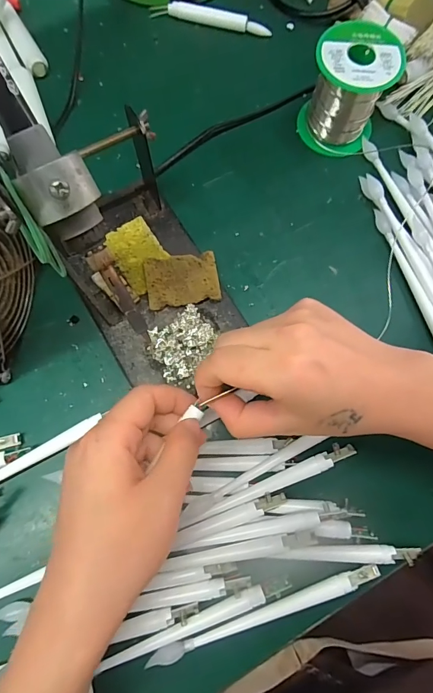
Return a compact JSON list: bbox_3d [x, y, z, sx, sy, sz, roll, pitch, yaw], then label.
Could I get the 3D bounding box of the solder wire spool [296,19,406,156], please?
[{"bbox_3d":[0.112,-0.217,0.329,0.064,0.074,0.062,0,76,-2],"label":"solder wire spool"}]

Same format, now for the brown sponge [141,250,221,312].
[{"bbox_3d":[-0.026,-0.051,0.302,0.055,0.013,0.039,-8,76,-4],"label":"brown sponge"}]

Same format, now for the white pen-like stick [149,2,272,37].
[{"bbox_3d":[-0.005,-0.321,0.378,0.117,0.012,0.009,12,76,1],"label":"white pen-like stick"}]

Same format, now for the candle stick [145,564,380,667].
[{"bbox_3d":[0.034,0.176,0.253,0.157,0.008,0.011,-18,77,-6],"label":"candle stick"}]

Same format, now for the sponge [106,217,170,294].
[{"bbox_3d":[-0.061,-0.073,0.309,0.038,0.006,0.057,-33,79,-9],"label":"sponge"}]

